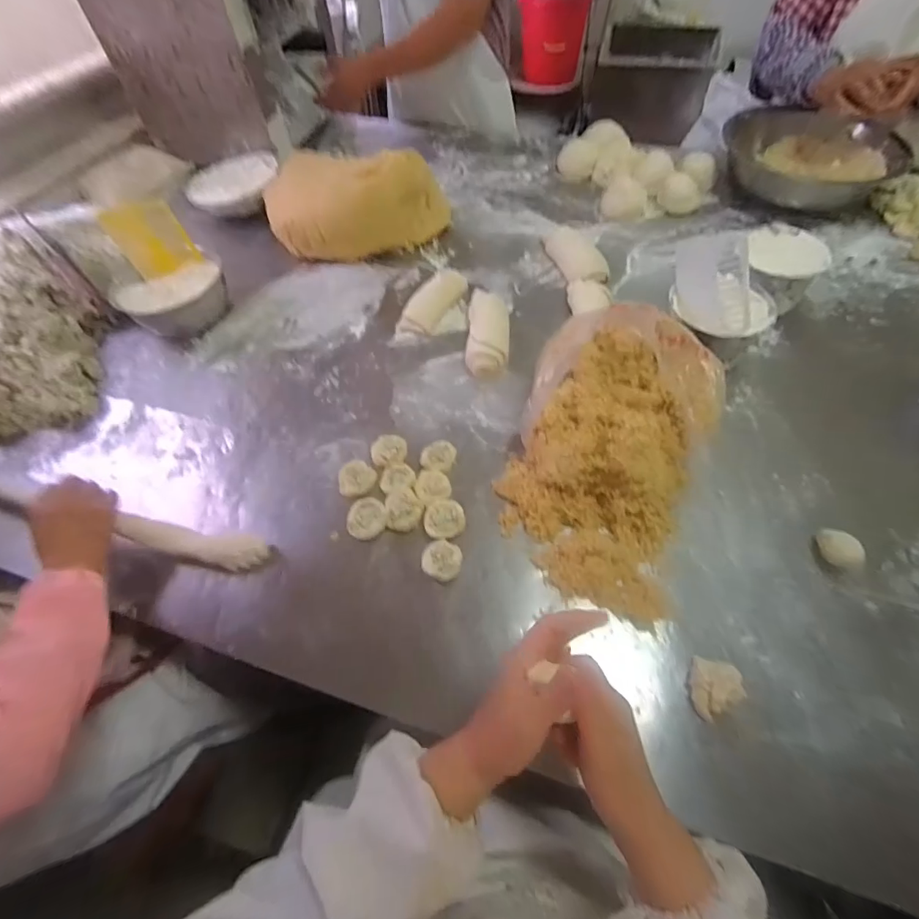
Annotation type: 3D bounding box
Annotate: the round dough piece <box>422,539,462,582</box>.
[{"bbox_3d":[-0.022,0.128,0.552,0.049,0.022,0.048,-2,57,3],"label":"round dough piece"}]

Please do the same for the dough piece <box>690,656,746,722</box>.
[{"bbox_3d":[0.264,0.239,0.455,0.043,0.028,0.054,17,60,14],"label":"dough piece"}]

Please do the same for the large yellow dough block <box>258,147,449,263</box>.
[{"bbox_3d":[-0.209,-0.511,0.884,0.359,0.156,0.133,-5,57,0],"label":"large yellow dough block"}]

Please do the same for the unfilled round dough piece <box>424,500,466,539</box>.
[{"bbox_3d":[-0.019,0.081,0.582,0.052,0.023,0.054,-2,57,3],"label":"unfilled round dough piece"}]

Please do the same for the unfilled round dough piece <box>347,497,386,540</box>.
[{"bbox_3d":[-0.122,0.079,0.586,0.049,0.023,0.051,-2,57,3],"label":"unfilled round dough piece"}]

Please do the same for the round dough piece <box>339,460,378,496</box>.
[{"bbox_3d":[-0.143,0.028,0.621,0.047,0.022,0.056,4,57,6],"label":"round dough piece"}]

